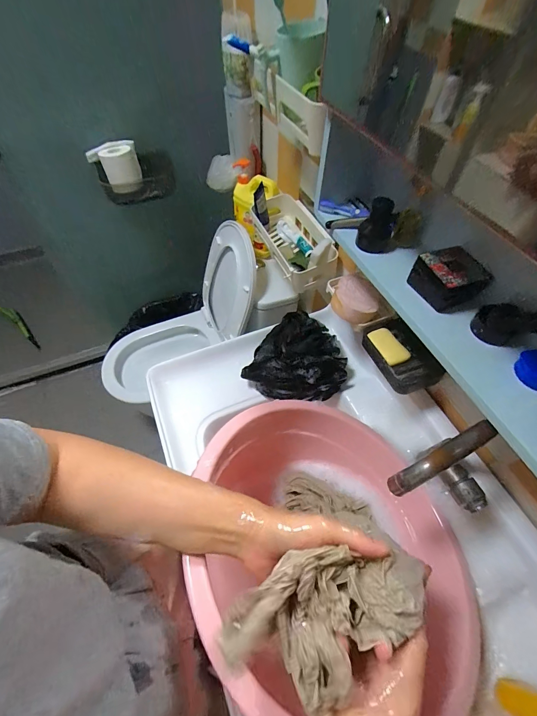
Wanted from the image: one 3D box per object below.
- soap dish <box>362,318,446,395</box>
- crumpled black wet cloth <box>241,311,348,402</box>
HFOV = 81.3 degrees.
[{"bbox_3d":[0.237,-0.008,0.555,0.096,0.031,0.139,-19,59,-13],"label":"soap dish"},{"bbox_3d":[0.070,0.006,0.650,0.183,0.083,0.173,27,60,16],"label":"crumpled black wet cloth"}]

